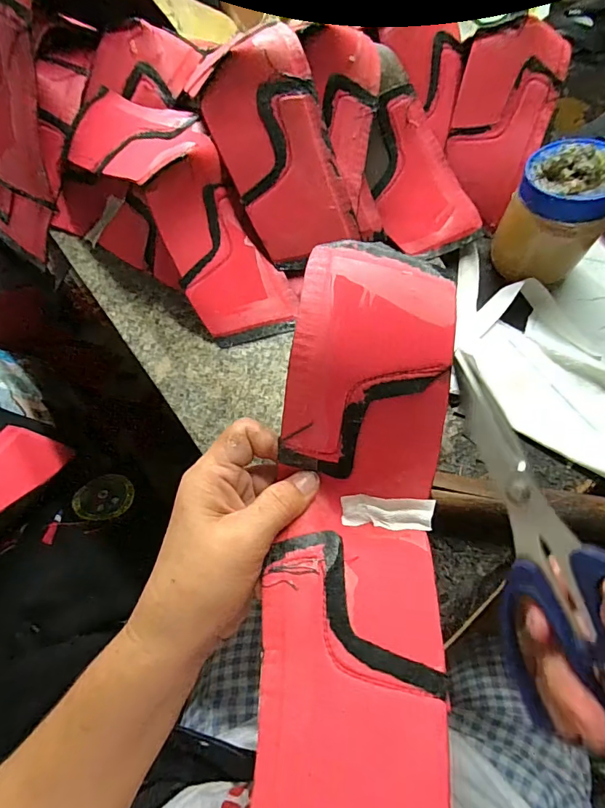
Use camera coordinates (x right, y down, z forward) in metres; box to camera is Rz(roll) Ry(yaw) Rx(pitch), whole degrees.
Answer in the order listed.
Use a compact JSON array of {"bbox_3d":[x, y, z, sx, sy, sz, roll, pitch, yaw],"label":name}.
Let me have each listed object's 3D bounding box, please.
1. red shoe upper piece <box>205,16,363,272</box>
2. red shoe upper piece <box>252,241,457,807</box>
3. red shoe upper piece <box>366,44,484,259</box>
[{"bbox_3d":[-0.016,-0.187,0.344,0.078,0.151,0.010,-24,23,3],"label":"red shoe upper piece"},{"bbox_3d":[0.026,0.055,0.216,0.078,0.071,0.261,5,72,2],"label":"red shoe upper piece"},{"bbox_3d":[0.092,-0.202,0.385,0.079,0.022,0.161,-36,102,-4],"label":"red shoe upper piece"}]

